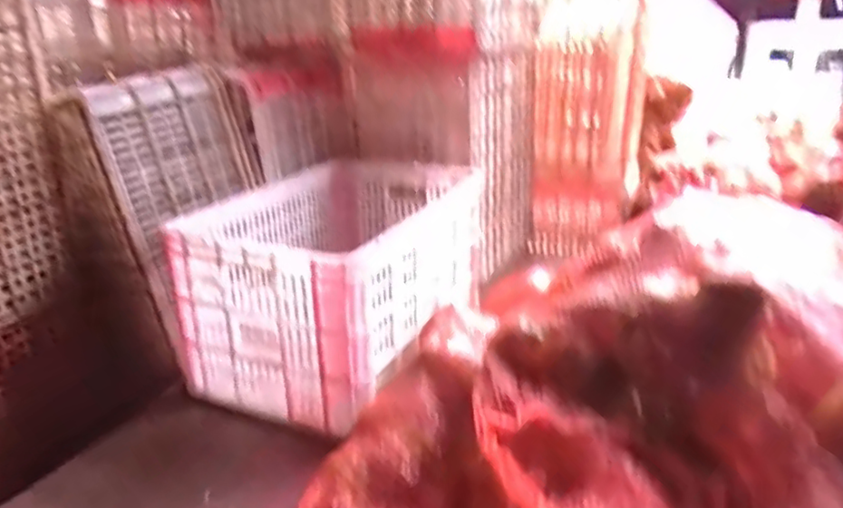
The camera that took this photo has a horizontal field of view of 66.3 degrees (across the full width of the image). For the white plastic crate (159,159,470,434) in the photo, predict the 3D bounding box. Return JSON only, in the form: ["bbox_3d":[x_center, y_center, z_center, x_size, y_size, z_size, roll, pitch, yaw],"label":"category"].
[{"bbox_3d":[-0.133,0.033,1.173,0.369,0.279,0.543,8,22,21],"label":"white plastic crate"}]

